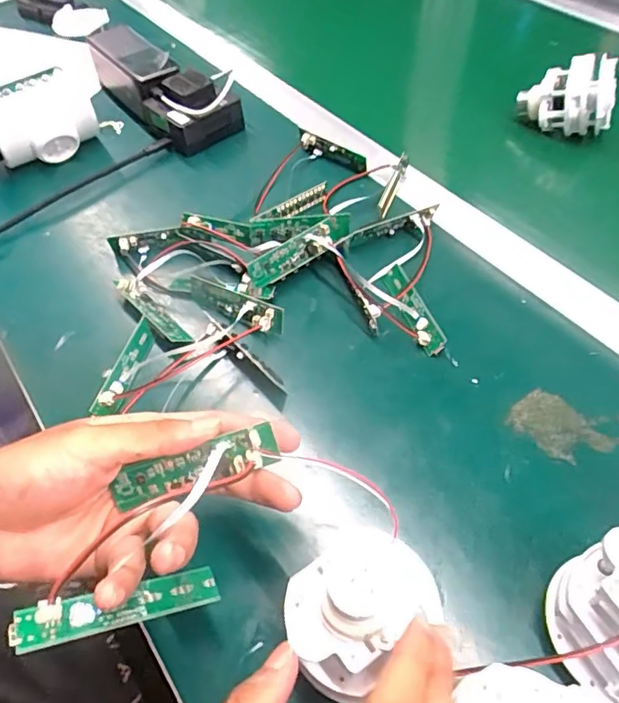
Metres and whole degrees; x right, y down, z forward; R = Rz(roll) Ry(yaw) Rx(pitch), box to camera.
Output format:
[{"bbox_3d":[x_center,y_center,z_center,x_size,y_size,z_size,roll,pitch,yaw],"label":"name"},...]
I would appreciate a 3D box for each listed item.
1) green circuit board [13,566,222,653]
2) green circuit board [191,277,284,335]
[{"bbox_3d":[-0.081,0.110,0.232,0.084,0.006,0.018,0,49,-33],"label":"green circuit board"},{"bbox_3d":[-0.058,-0.033,0.399,0.085,0.024,0.013,23,37,24],"label":"green circuit board"}]

